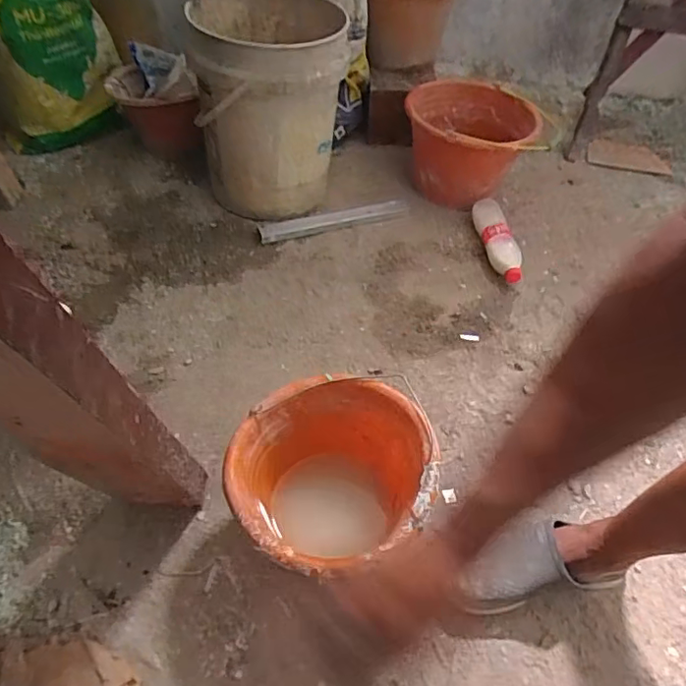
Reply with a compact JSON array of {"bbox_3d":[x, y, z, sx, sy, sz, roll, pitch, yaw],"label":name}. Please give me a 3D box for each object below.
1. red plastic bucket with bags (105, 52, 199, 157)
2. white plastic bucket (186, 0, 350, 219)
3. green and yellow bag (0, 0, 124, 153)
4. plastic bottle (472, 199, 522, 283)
[{"bbox_3d":[-0.436,-0.548,1.337,0.190,0.177,0.226,-5,48,-11],"label":"red plastic bucket with bags"},{"bbox_3d":[-0.143,-0.475,1.172,0.287,0.371,0.310,2,49,-3],"label":"white plastic bucket"},{"bbox_3d":[-0.656,-0.685,1.213,0.275,0.515,0.092,-31,58,-28],"label":"green and yellow bag"},{"bbox_3d":[0.323,-0.215,1.193,0.058,0.065,0.220,-2,49,-7],"label":"plastic bottle"}]

